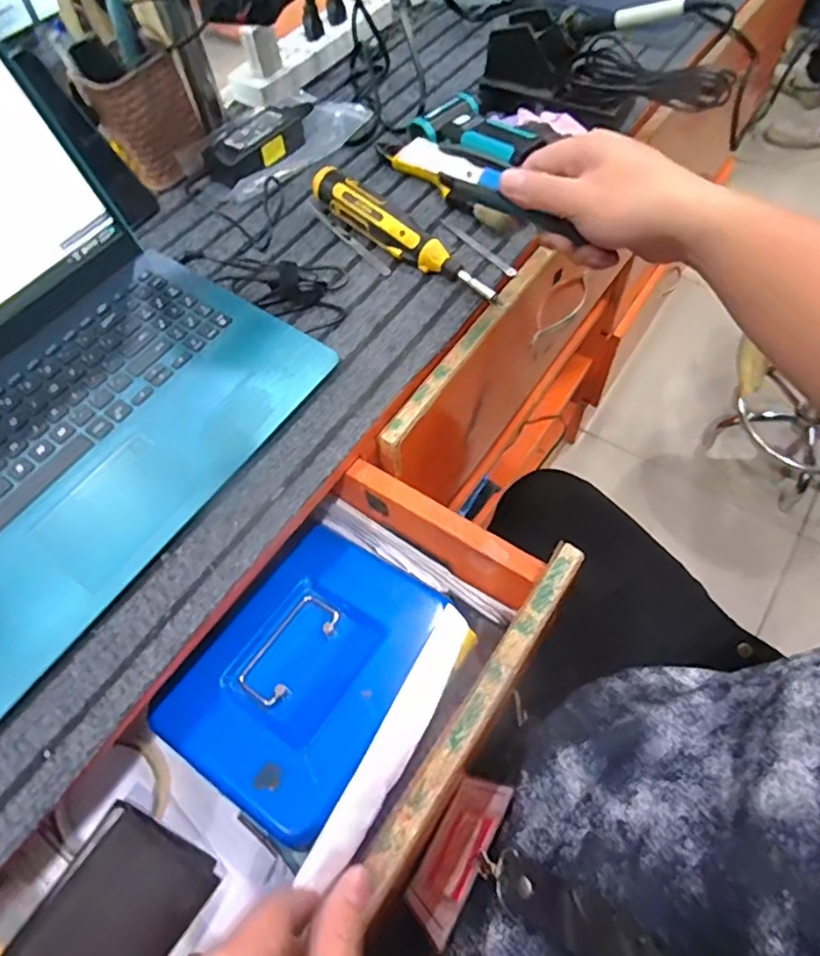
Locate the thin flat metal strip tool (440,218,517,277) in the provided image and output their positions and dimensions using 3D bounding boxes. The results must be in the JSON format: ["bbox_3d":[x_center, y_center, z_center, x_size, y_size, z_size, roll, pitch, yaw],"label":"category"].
[{"bbox_3d":[0.062,-0.219,0.550,0.010,0.004,0.102,-38,63,-17],"label":"thin flat metal strip tool"}]

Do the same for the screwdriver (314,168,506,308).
[{"bbox_3d":[-0.008,-0.224,0.535,0.218,0.041,0.030,38,69,24],"label":"screwdriver"}]

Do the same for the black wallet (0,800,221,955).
[{"bbox_3d":[-0.206,0.303,0.402,0.094,0.025,0.118,31,53,6],"label":"black wallet"}]

